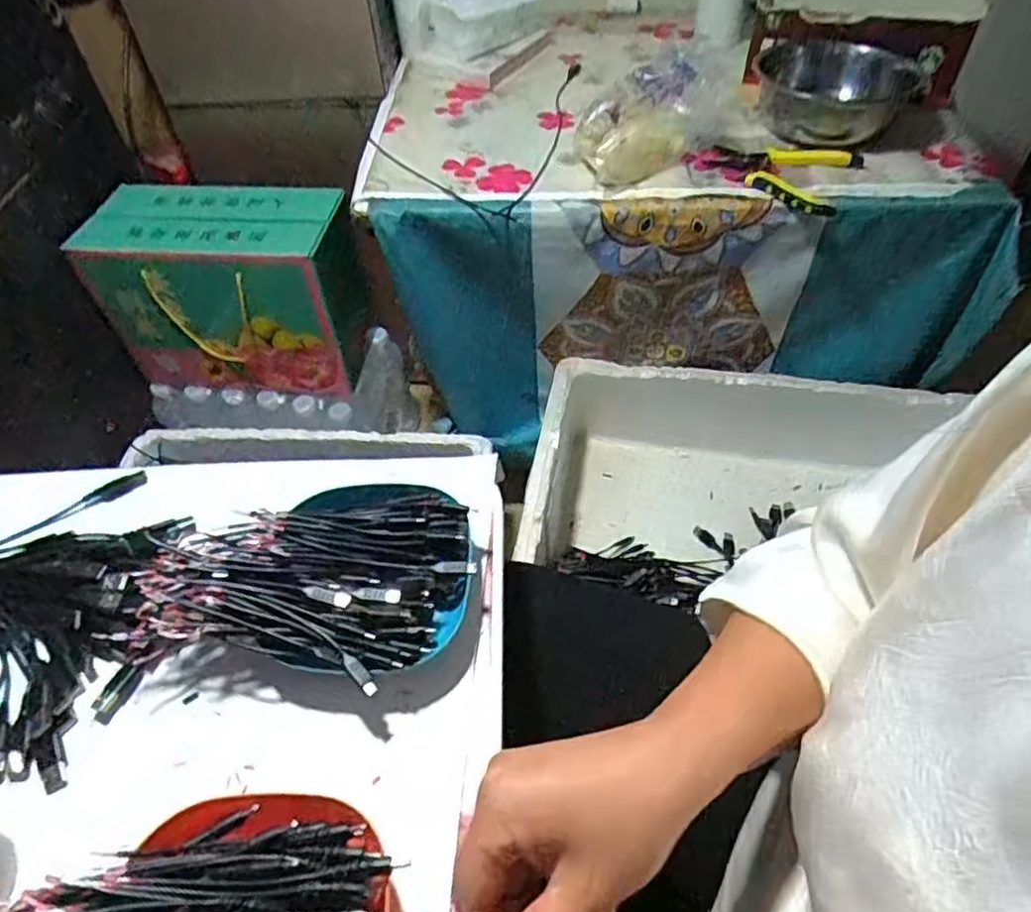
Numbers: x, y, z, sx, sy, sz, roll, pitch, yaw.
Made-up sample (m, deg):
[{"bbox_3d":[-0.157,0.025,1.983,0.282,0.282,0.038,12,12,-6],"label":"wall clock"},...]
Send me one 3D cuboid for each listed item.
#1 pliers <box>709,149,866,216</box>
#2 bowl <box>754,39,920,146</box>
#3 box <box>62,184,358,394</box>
[{"bbox_3d":[0.308,-0.311,0.751,0.169,0.023,0.114,1,50,3],"label":"pliers"},{"bbox_3d":[0.386,-0.442,0.816,0.186,0.076,0.215,14,53,14],"label":"bowl"},{"bbox_3d":[-0.389,-0.231,0.961,0.332,0.243,0.153,5,51,6],"label":"box"}]

